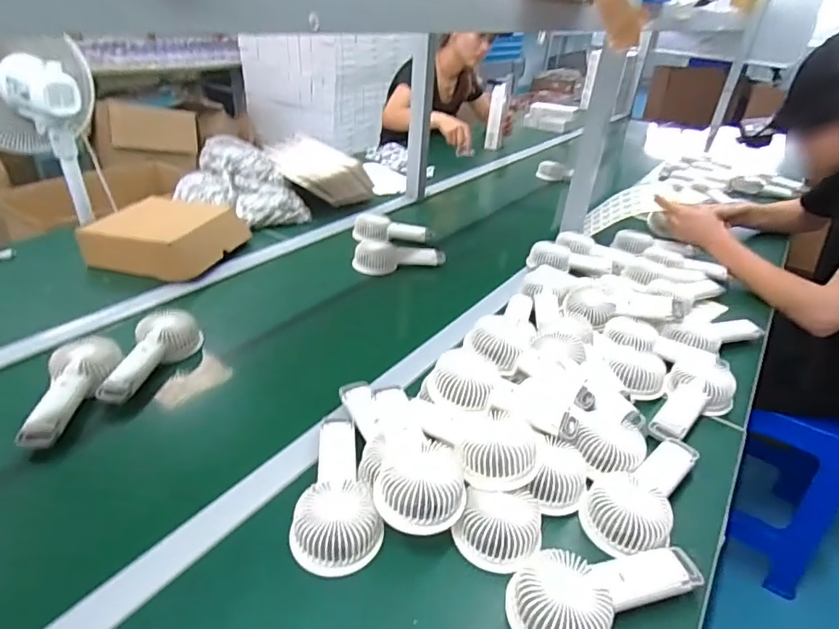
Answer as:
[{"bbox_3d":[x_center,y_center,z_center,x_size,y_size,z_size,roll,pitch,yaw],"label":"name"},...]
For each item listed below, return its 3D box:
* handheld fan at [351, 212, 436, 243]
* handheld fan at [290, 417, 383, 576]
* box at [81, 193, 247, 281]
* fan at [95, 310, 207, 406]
[{"bbox_3d":[-0.061,-0.183,1.126,0.178,0.048,0.065,10,33,8],"label":"handheld fan"},{"bbox_3d":[-0.090,0.179,0.526,0.082,0.032,0.179,-3,33,-12],"label":"handheld fan"},{"bbox_3d":[-0.491,-0.158,0.978,0.227,0.069,0.221,10,33,9],"label":"box"},{"bbox_3d":[-0.367,0.058,0.700,0.081,0.050,0.173,3,33,-3],"label":"fan"}]

